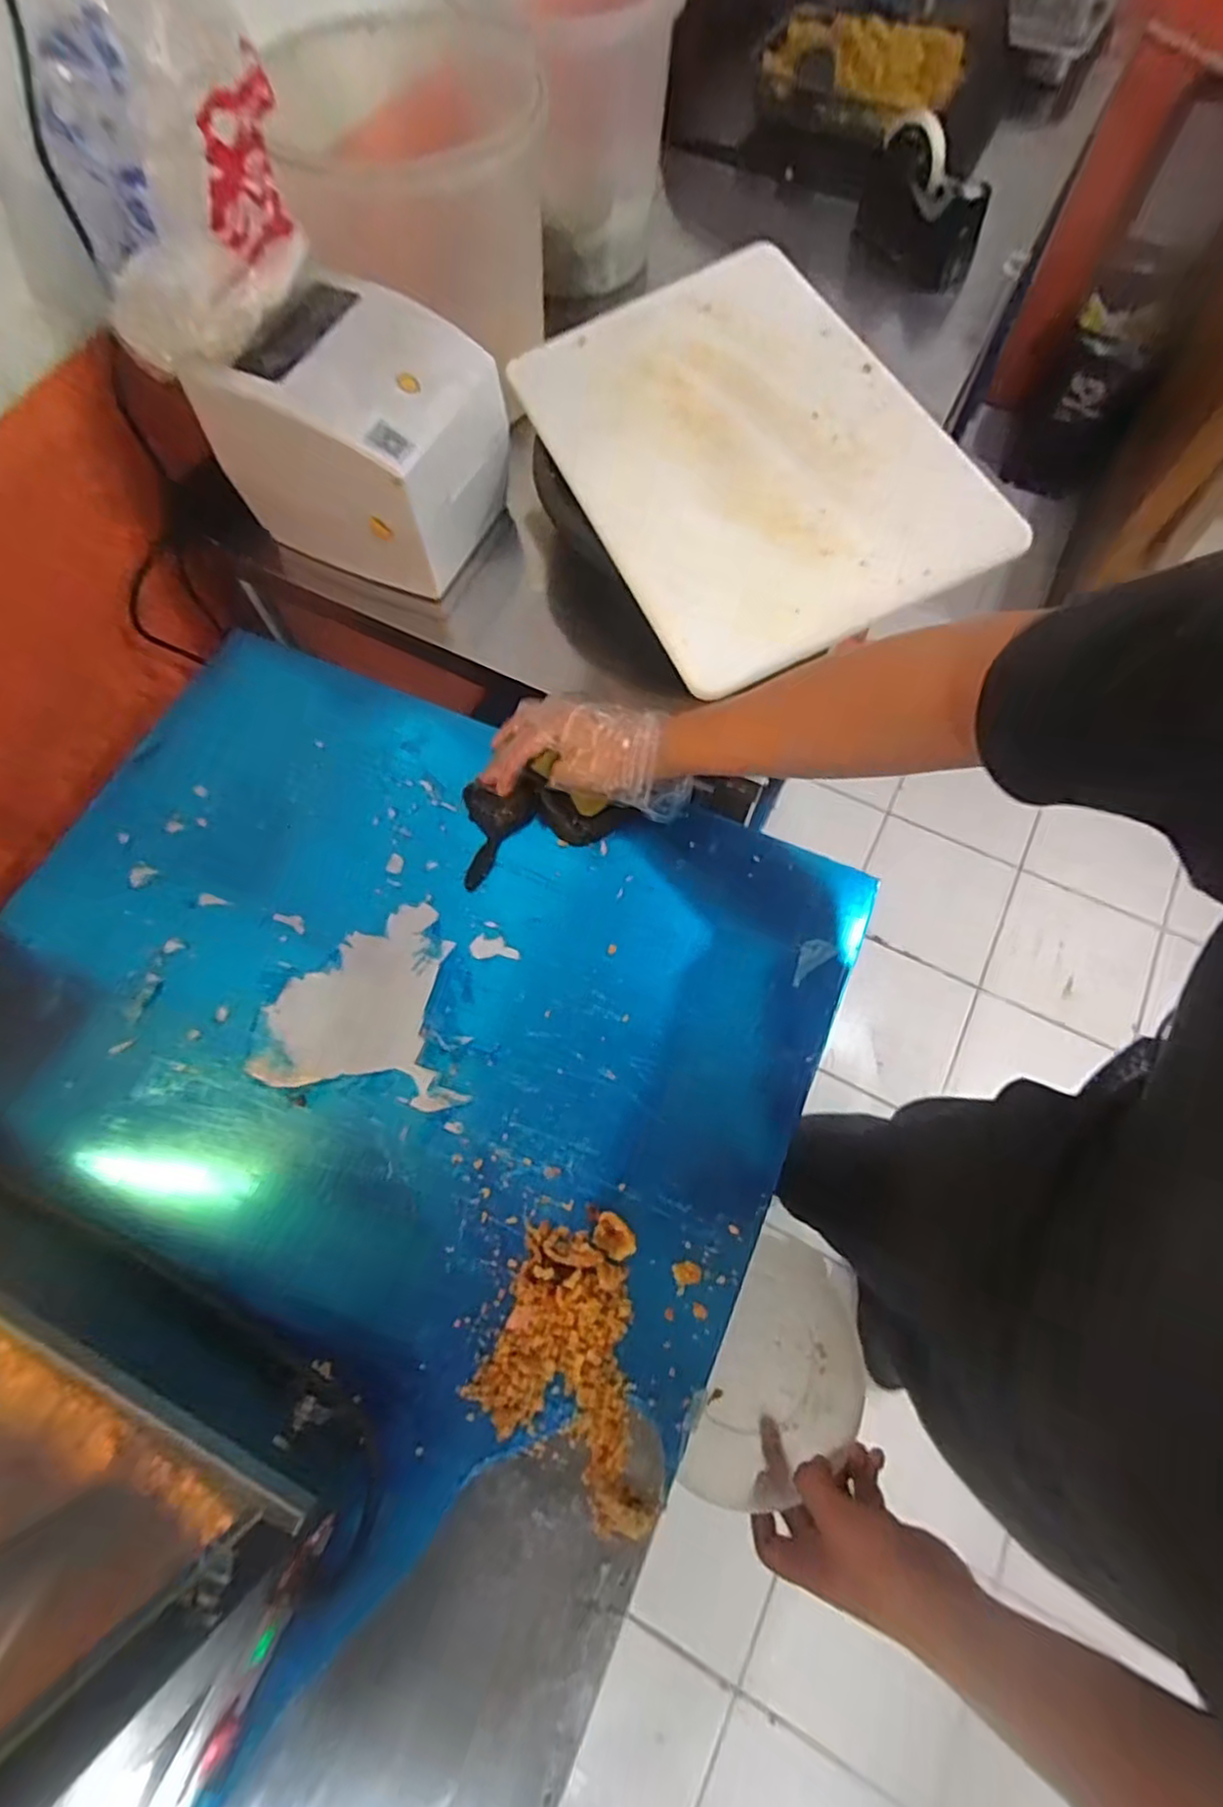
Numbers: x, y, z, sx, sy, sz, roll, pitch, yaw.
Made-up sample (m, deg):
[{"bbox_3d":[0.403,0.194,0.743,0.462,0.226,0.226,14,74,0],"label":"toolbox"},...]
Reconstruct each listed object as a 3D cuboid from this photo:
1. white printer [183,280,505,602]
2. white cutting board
[{"bbox_3d":[-0.221,-0.436,0.641,0.199,0.173,0.174,23,70,9],"label":"white printer"},{"bbox_3d":[0.115,-0.421,0.625,0.299,0.022,0.452,-23,70,-1],"label":"white cutting board"}]

